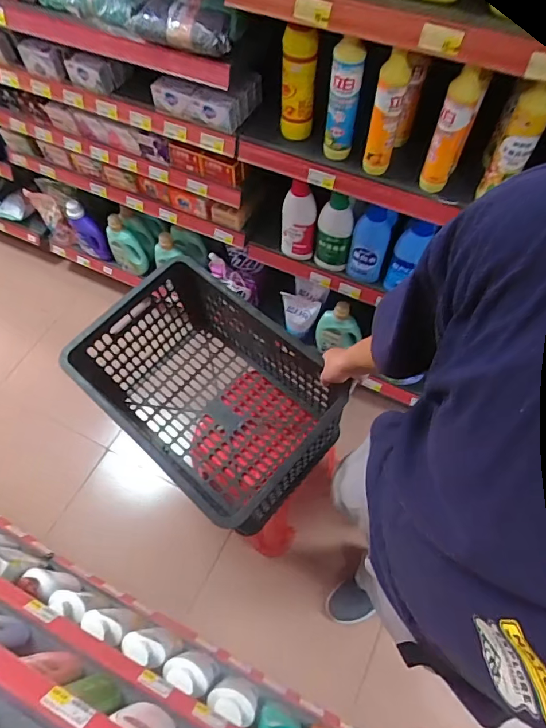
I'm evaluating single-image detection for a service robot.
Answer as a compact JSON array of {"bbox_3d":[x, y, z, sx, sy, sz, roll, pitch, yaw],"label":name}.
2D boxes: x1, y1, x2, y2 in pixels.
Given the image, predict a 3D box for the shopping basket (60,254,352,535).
[{"bbox_3d":[-0.145,0.070,0.996,0.528,0.279,0.355,39,68,20],"label":"shopping basket"}]

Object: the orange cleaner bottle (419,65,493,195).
[{"bbox_3d":[0.313,-0.405,0.786,0.056,0.234,0.048,21,63,12],"label":"orange cleaner bottle"}]

